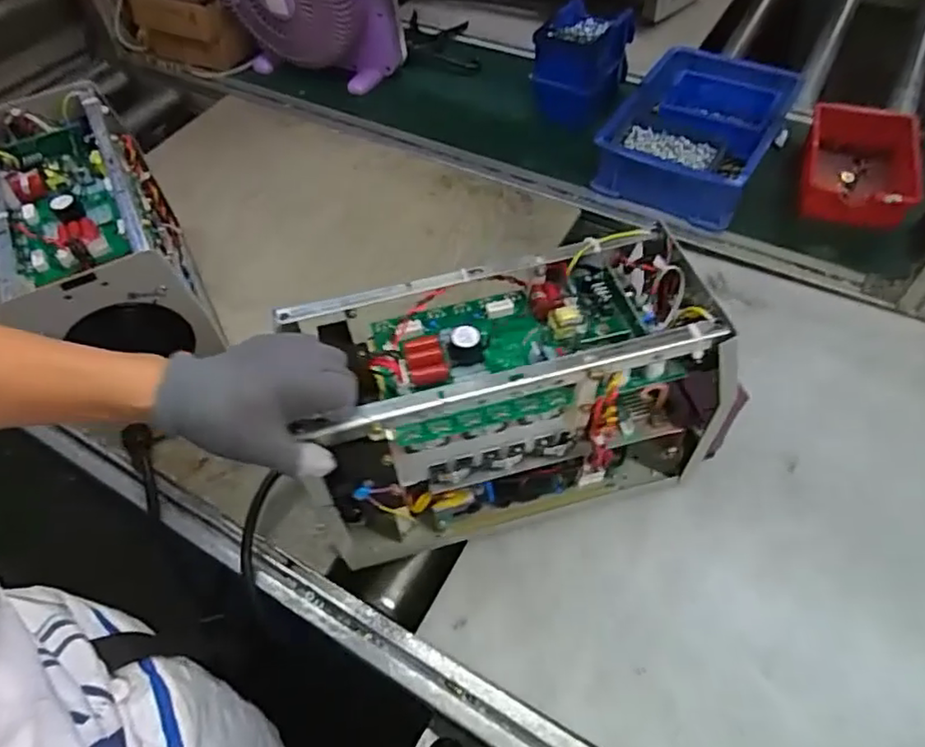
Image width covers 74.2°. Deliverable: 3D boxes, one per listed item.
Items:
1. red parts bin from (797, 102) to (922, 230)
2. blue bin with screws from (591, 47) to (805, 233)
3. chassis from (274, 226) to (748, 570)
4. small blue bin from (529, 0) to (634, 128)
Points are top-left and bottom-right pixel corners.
[{"bbox_3d":[0.559,-0.297,0.873,0.151,0.067,0.245,18,59,16],"label":"red parts bin"},{"bbox_3d":[0.356,-0.367,0.930,0.213,0.092,0.322,25,61,20],"label":"blue bin with screws"},{"bbox_3d":[0.047,0.030,0.555,0.336,0.232,0.128,-12,52,-6],"label":"chassis"},{"bbox_3d":[0.190,-0.500,1.004,0.118,0.133,0.170,22,60,18],"label":"small blue bin"}]

